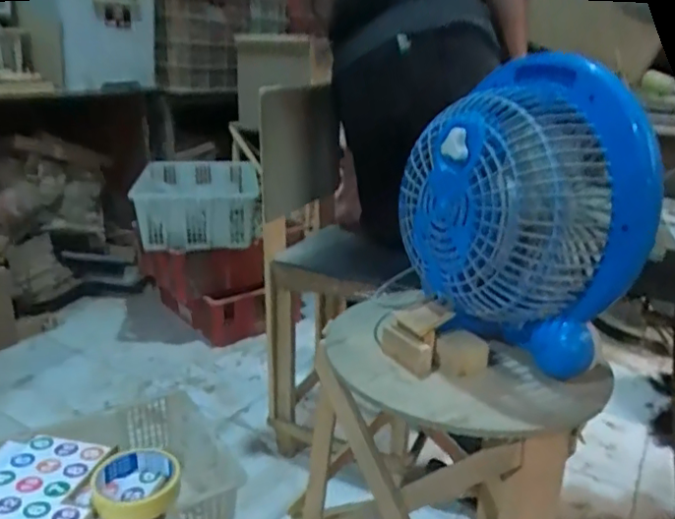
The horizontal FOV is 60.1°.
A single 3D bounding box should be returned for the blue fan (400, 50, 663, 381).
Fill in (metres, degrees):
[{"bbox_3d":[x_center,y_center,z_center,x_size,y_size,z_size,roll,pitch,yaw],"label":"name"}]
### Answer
[{"bbox_3d":[0.153,-0.036,0.506,0.126,0.238,0.183,-7,21,-24],"label":"blue fan"}]

